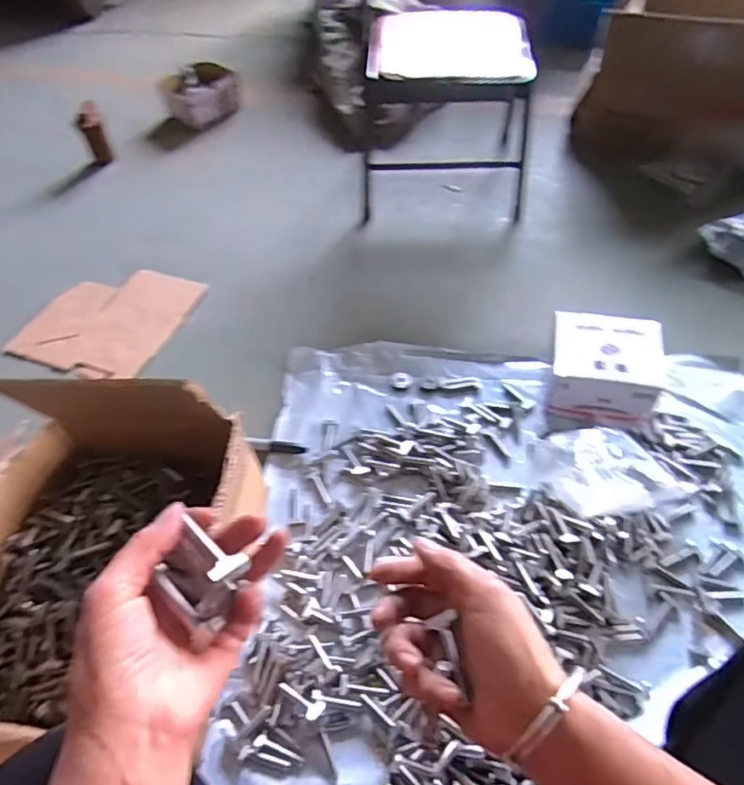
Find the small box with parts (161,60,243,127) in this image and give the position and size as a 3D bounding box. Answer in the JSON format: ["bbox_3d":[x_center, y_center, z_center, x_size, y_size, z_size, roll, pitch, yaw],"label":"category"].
[{"bbox_3d":[-0.432,-0.754,1.449,0.183,0.076,0.184,-24,52,-15],"label":"small box with parts"}]

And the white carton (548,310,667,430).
[{"bbox_3d":[0.333,-0.034,0.826,0.147,0.088,0.141,6,51,10],"label":"white carton"}]

